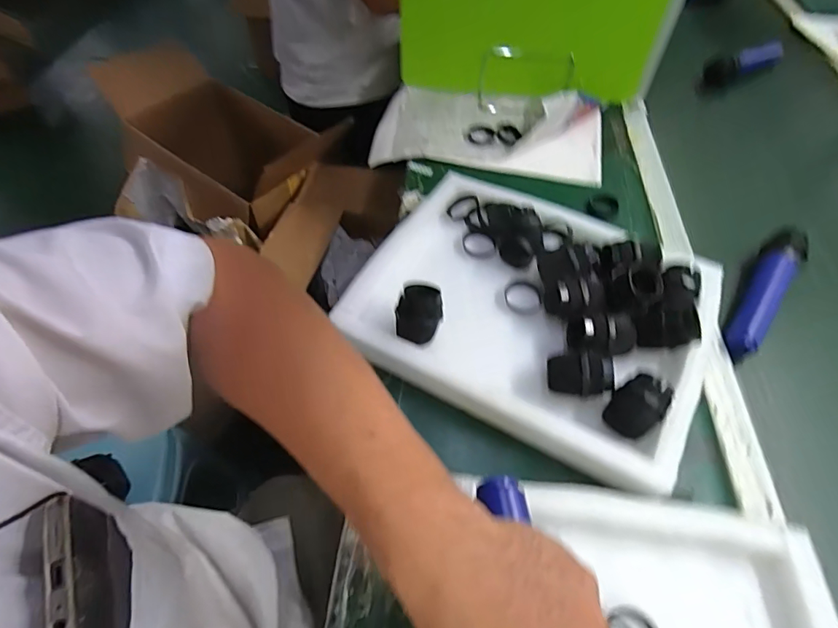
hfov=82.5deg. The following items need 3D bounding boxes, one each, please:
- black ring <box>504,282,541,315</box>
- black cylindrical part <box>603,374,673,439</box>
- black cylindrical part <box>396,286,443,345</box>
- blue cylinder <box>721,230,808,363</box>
[{"bbox_3d":[0.119,-0.019,0.542,0.041,0.011,0.040,1,53,-1],"label":"black ring"},{"bbox_3d":[0.202,0.082,0.438,0.045,0.038,0.055,38,61,24],"label":"black cylindrical part"},{"bbox_3d":[0.000,0.001,0.486,0.046,0.042,0.057,0,53,-1],"label":"black cylindrical part"},{"bbox_3d":[0.408,-0.027,0.565,0.042,0.046,0.188,34,60,22],"label":"blue cylinder"}]

